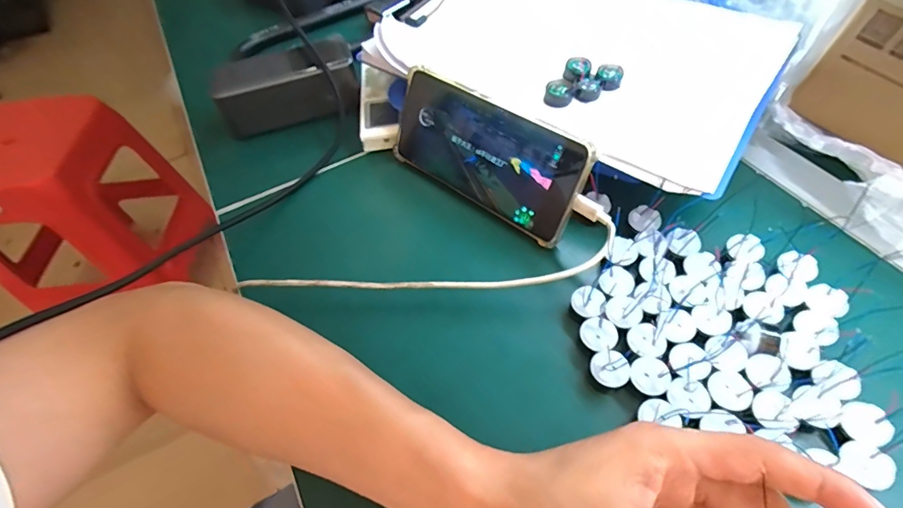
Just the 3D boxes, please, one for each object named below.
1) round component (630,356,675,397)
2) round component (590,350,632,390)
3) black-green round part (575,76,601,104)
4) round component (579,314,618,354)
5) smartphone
[{"bbox_3d":[0.115,0.070,0.260,0.022,0.004,0.022,-2,53,3],"label":"round component"},{"bbox_3d":[0.093,0.067,0.264,0.022,0.004,0.022,-33,57,-18],"label":"round component"},{"bbox_3d":[0.105,-0.126,0.345,0.018,0.012,0.019,-2,53,3],"label":"black-green round part"},{"bbox_3d":[0.091,0.049,0.277,0.021,0.004,0.022,-34,58,-19],"label":"round component"},{"bbox_3d":[0.022,-0.077,0.345,0.167,0.080,0.010,35,36,26],"label":"smartphone"}]

